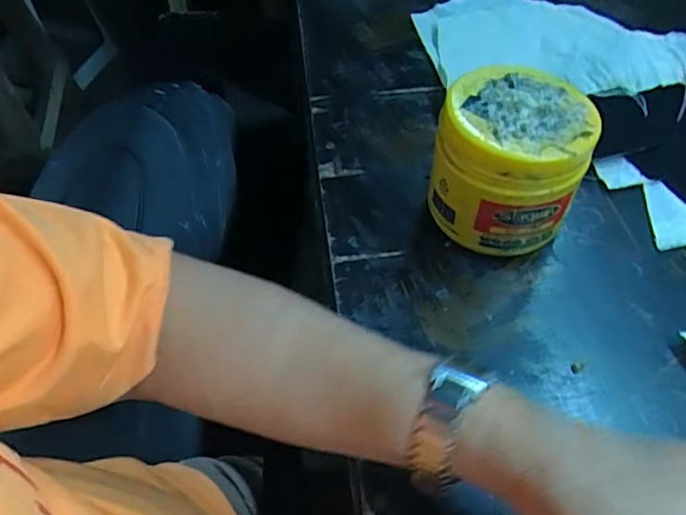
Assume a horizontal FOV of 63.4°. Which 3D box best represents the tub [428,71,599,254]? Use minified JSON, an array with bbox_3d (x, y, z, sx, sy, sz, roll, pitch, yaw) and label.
[{"bbox_3d":[0.107,-0.056,0.359,0.085,0.101,0.081,-1,53,1],"label":"tub"}]

